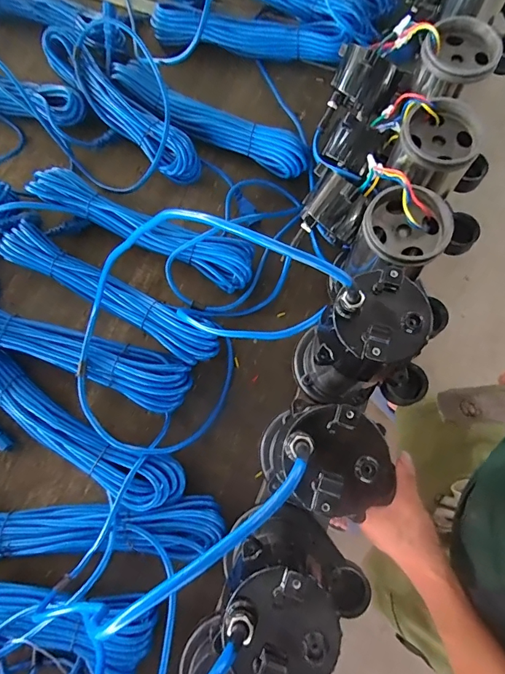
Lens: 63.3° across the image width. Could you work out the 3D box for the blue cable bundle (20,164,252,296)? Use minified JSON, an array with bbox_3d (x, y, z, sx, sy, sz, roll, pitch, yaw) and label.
[{"bbox_3d":[-0.156,-0.164,0.610,0.346,0.063,0.071,24,76,8],"label":"blue cable bundle"}]

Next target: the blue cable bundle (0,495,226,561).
[{"bbox_3d":[-0.212,0.239,0.506,0.351,0.047,0.074,-2,74,1],"label":"blue cable bundle"}]

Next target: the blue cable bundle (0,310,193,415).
[{"bbox_3d":[-0.251,0.022,0.559,0.346,0.064,0.077,17,75,6],"label":"blue cable bundle"}]

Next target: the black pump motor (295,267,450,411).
[{"bbox_3d":[0.103,0.011,0.437,0.096,0.226,0.087,10,75,4],"label":"black pump motor"}]

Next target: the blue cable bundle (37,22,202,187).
[{"bbox_3d":[-0.214,-0.370,0.666,0.068,0.067,0.345,-44,78,-10],"label":"blue cable bundle"}]

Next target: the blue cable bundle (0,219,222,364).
[{"bbox_3d":[-0.205,-0.062,0.586,0.348,0.055,0.060,29,77,9],"label":"blue cable bundle"}]

